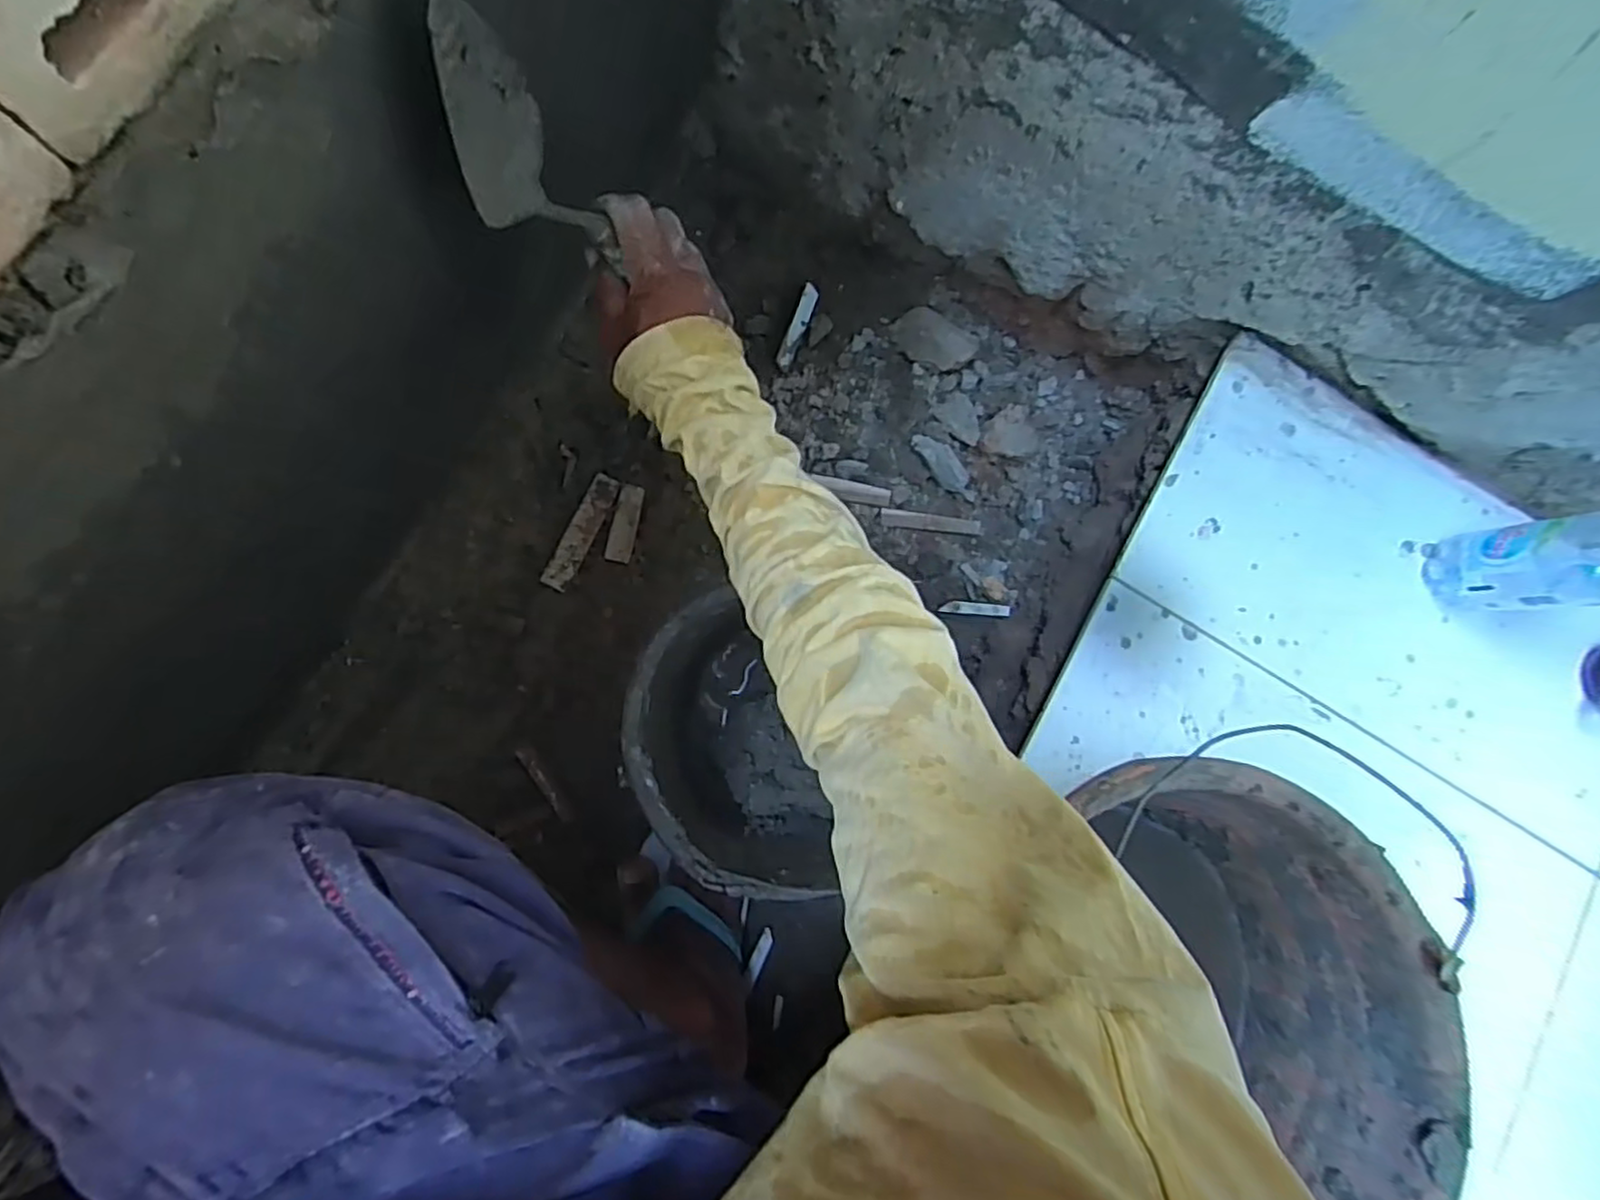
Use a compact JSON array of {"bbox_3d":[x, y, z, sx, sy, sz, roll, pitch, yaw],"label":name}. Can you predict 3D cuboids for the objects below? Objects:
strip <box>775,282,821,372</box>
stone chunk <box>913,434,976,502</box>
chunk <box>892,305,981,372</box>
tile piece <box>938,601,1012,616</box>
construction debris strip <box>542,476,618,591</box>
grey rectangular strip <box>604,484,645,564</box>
[{"bbox_3d":[-0.002,-0.270,0.715,0.016,0.015,0.087,22,83,-6],"label":"strip"},{"bbox_3d":[0.145,-0.132,0.719,0.025,0.020,0.083,-41,92,-9],"label":"stone chunk"},{"bbox_3d":[0.135,-0.262,0.726,0.081,0.019,0.047,38,81,-3],"label":"chunk"},{"bbox_3d":[0.174,0.009,0.715,0.065,0.006,0.012,3,84,19],"label":"tile piece"},{"bbox_3d":[-0.206,-0.064,0.681,0.025,0.012,0.116,26,82,-5],"label":"construction debris strip"},{"bbox_3d":[-0.167,-0.073,0.693,0.023,0.009,0.073,13,84,-7],"label":"grey rectangular strip"}]

